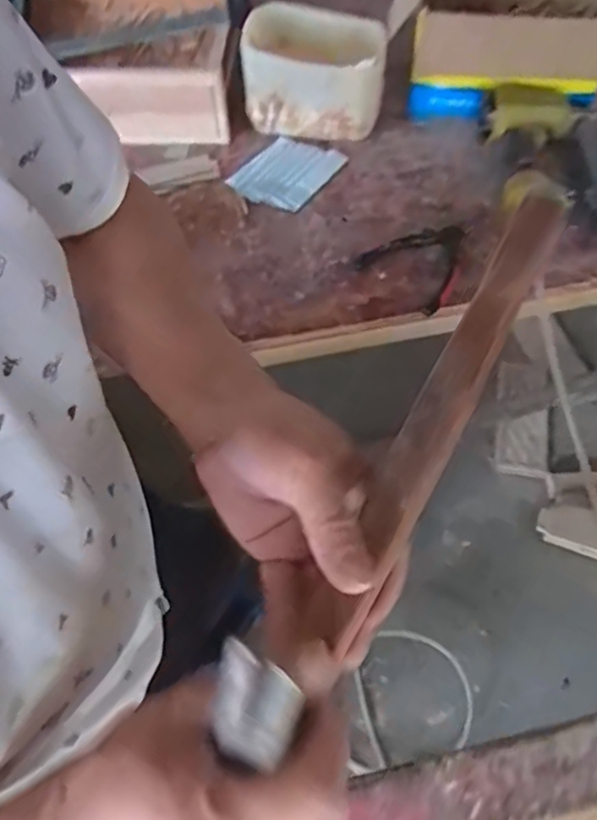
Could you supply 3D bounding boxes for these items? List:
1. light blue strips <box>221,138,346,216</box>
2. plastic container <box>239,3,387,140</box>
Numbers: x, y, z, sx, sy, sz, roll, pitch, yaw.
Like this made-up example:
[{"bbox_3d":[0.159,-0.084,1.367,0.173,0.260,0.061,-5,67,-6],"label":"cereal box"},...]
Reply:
[{"bbox_3d":[-0.016,-0.311,0.820,0.110,0.009,0.124,30,68,19],"label":"light blue strips"},{"bbox_3d":[0.016,-0.435,0.826,0.177,0.119,0.144,16,60,11],"label":"plastic container"}]

